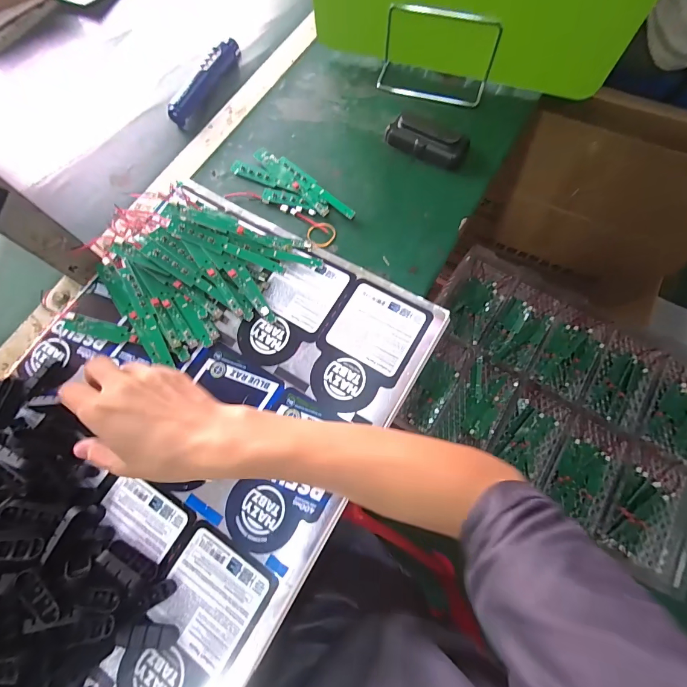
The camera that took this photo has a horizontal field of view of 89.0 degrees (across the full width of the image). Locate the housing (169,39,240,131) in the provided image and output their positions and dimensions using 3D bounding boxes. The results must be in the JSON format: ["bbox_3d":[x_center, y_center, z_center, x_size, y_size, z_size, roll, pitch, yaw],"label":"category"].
[{"bbox_3d":[-0.199,-0.390,0.514,0.030,0.025,0.170,21,74,8],"label":"housing"}]

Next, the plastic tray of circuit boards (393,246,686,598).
[{"bbox_3d":[0.400,0.094,0.667,0.532,0.041,0.453,29,74,13],"label":"plastic tray of circuit boards"}]

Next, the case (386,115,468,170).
[{"bbox_3d":[0.108,-0.264,0.455,0.105,0.022,0.043,26,74,9],"label":"case"}]

